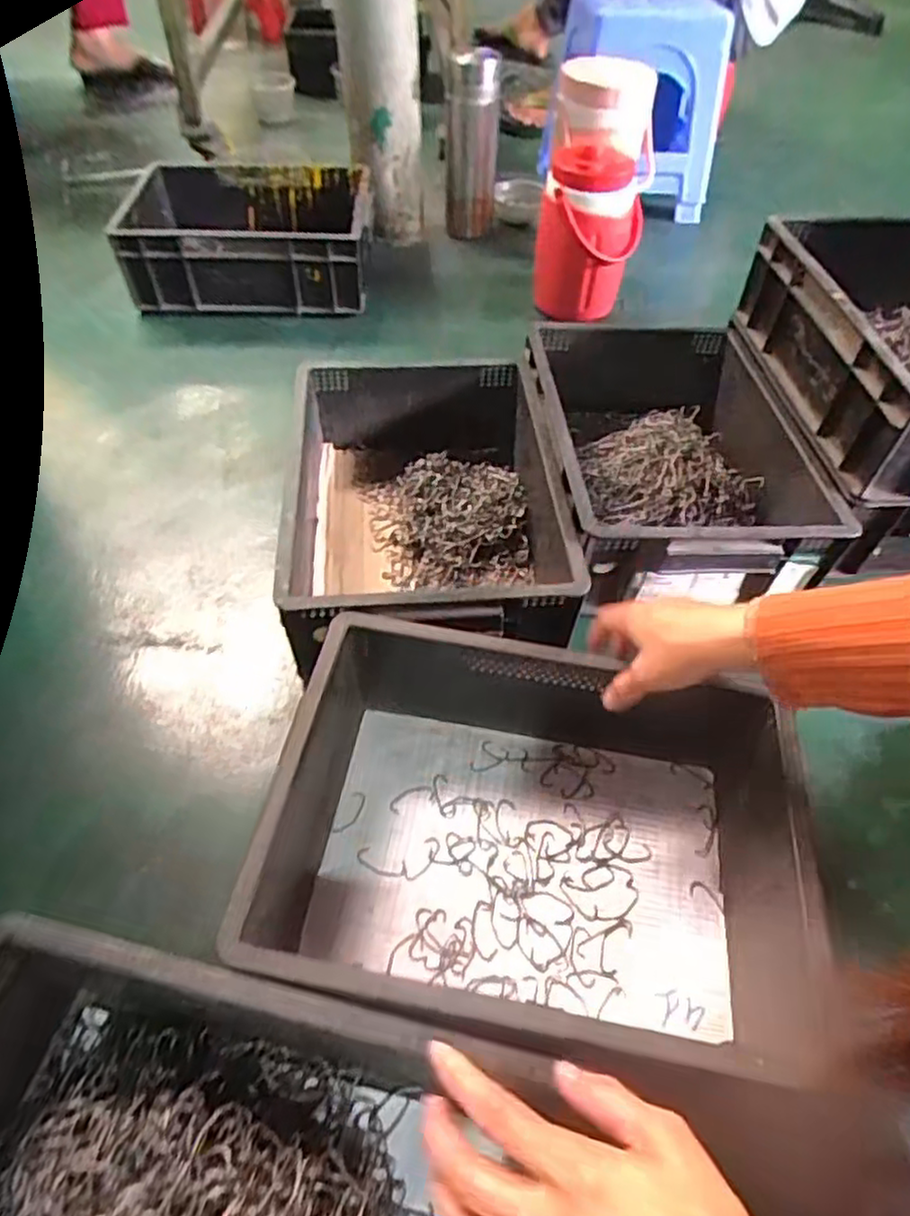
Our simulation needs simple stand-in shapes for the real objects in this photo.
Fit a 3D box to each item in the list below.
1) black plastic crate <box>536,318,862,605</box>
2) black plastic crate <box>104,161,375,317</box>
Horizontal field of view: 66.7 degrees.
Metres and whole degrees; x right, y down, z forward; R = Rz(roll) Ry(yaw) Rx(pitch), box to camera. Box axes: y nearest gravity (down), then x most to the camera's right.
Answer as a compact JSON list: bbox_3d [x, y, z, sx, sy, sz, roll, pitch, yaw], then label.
[{"bbox_3d":[0.214,-0.160,0.717,0.257,0.114,0.347,-4,51,-6],"label":"black plastic crate"},{"bbox_3d":[-0.299,-0.545,1.017,0.337,0.112,0.277,0,51,-2],"label":"black plastic crate"}]

